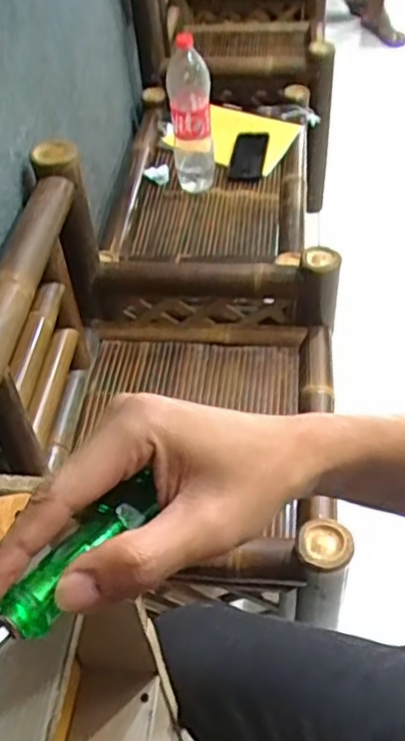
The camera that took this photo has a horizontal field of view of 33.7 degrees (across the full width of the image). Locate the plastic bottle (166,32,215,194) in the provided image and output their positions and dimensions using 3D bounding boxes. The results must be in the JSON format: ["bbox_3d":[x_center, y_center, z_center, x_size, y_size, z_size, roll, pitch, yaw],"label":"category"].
[{"bbox_3d":[-0.023,-0.499,1.348,0.078,0.331,0.104,-8,48,-1],"label":"plastic bottle"}]

